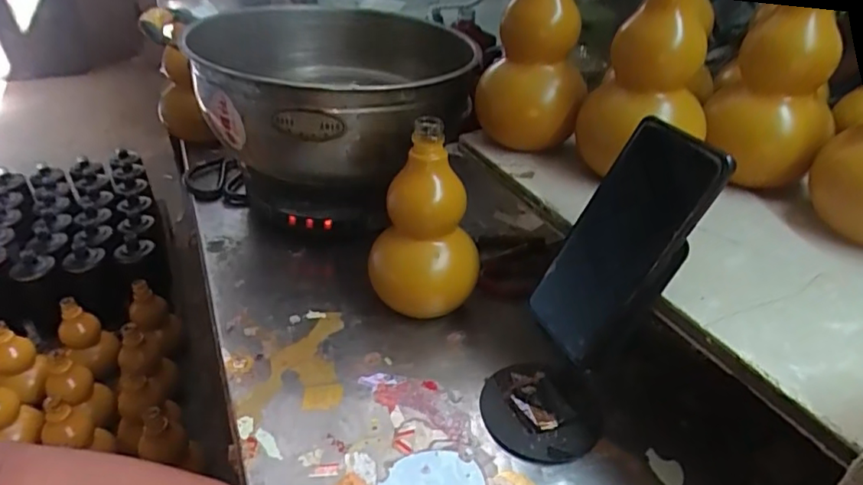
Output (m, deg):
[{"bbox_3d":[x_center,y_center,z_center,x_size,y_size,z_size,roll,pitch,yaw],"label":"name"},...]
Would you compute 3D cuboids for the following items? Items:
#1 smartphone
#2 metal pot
[{"bbox_3d":[0.126,0.000,0.398,0.013,0.166,0.077,10,29,-34],"label":"smartphone"},{"bbox_3d":[-0.093,-0.153,0.640,0.255,0.119,0.258,7,35,12],"label":"metal pot"}]

